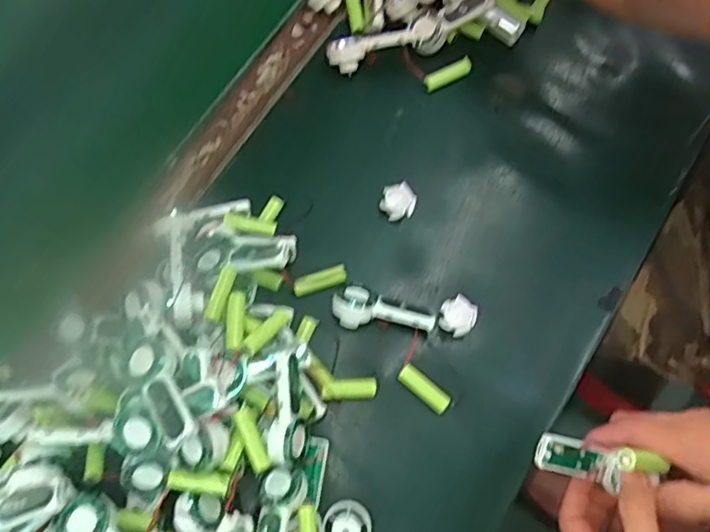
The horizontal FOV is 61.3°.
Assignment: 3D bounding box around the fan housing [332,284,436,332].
[{"bbox_3d":[0.026,0.044,0.542,0.091,0.026,0.036,15,72,7],"label":"fan housing"}]

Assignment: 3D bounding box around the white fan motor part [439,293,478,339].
[{"bbox_3d":[0.094,0.047,0.557,0.033,0.024,0.034,0,71,1],"label":"white fan motor part"}]

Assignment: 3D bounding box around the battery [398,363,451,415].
[{"bbox_3d":[0.062,0.111,0.540,0.050,0.018,0.019,38,76,13],"label":"battery"}]

